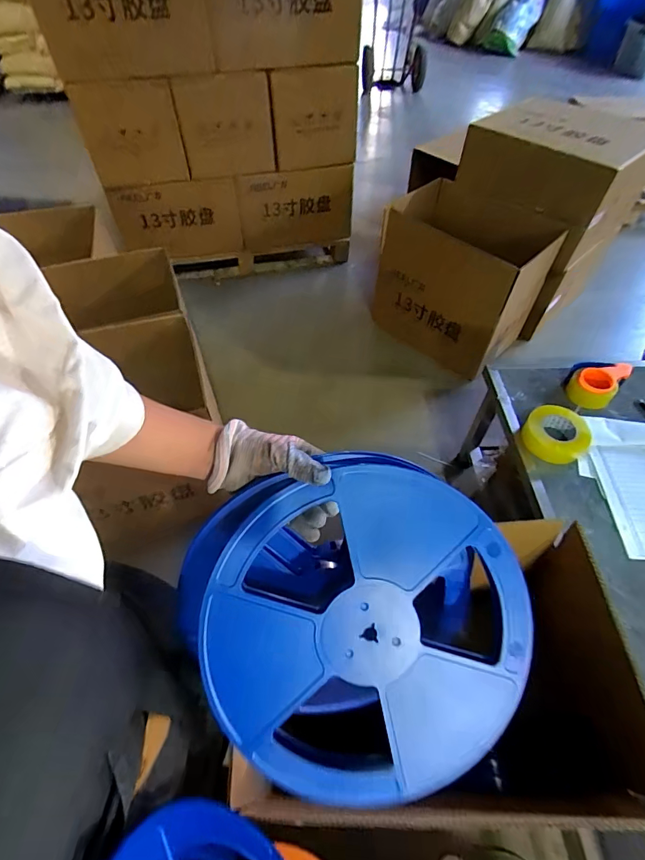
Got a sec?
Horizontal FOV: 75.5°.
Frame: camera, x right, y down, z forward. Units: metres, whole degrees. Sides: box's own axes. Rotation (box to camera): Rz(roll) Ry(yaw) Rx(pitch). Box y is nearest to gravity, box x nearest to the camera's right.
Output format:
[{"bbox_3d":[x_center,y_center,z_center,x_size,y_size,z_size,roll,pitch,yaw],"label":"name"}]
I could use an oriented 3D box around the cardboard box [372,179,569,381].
[{"bbox_3d":[0.515,-0.608,1.651,0.599,0.460,0.415,36,61,24],"label":"cardboard box"}]

